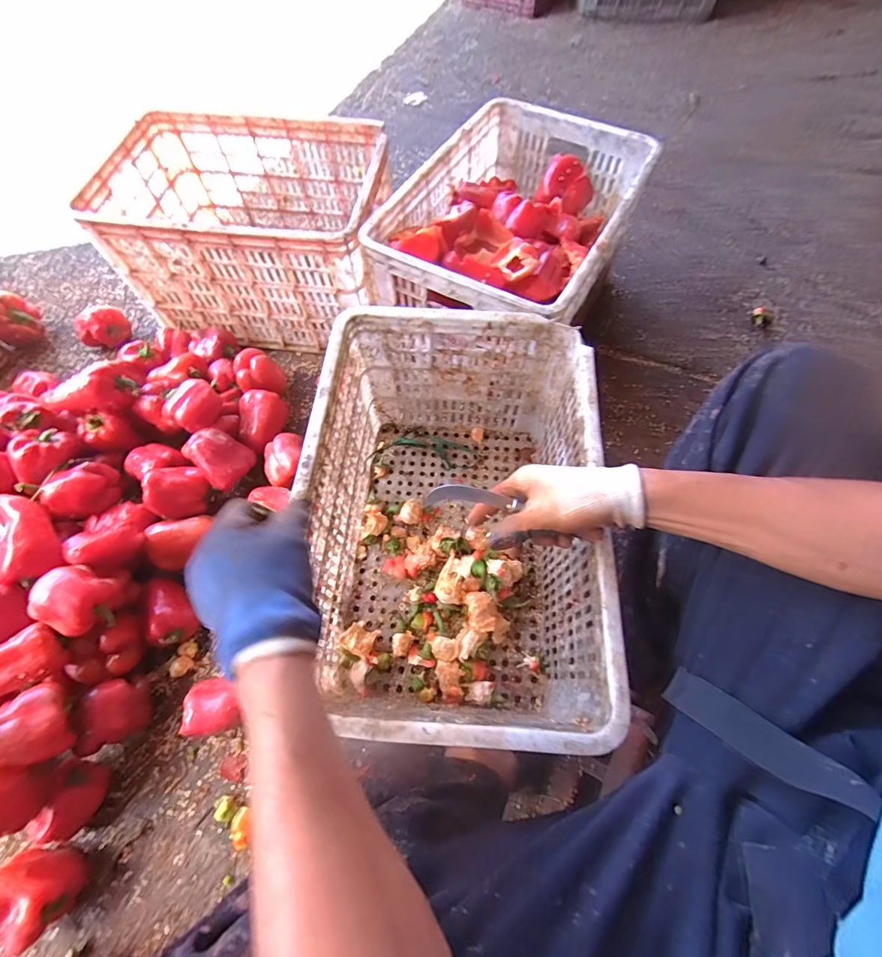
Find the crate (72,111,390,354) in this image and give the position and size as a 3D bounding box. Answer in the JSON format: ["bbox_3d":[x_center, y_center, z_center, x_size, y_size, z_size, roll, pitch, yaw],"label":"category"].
[{"bbox_3d":[-0.344,-0.462,0.807,0.477,0.254,0.278,7,64,3],"label":"crate"}]

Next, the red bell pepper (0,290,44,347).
[{"bbox_3d":[-0.889,-0.327,0.863,0.084,0.096,0.083,0,64,0],"label":"red bell pepper"}]

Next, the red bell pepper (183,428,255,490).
[{"bbox_3d":[-0.371,-0.036,0.693,0.098,0.058,0.082,48,57,-21],"label":"red bell pepper"}]

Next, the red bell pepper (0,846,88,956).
[{"bbox_3d":[-0.482,0.483,0.493,0.087,0.082,0.067,36,69,16],"label":"red bell pepper"}]

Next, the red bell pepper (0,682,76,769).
[{"bbox_3d":[-0.493,0.289,0.487,0.095,0.060,0.083,-7,64,-4],"label":"red bell pepper"}]

